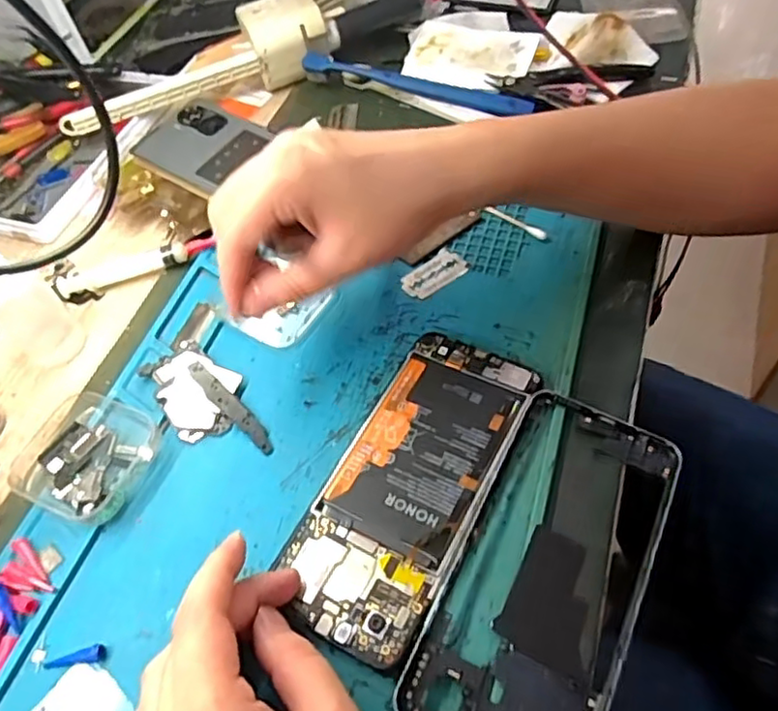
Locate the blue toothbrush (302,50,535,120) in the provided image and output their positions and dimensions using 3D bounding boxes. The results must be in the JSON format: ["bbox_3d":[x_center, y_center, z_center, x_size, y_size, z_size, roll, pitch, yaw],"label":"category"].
[{"bbox_3d":[0.020,-0.211,0.490,0.185,0.012,0.019,18,59,19],"label":"blue toothbrush"}]

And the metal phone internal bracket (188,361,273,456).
[{"bbox_3d":[-0.087,0.028,0.350,0.070,0.008,0.011,36,67,27],"label":"metal phone internal bracket"}]

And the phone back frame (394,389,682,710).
[{"bbox_3d":[0.072,0.094,0.284,0.077,0.011,0.168,21,60,20],"label":"phone back frame"}]

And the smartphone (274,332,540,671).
[{"bbox_3d":[0.011,0.059,0.312,0.070,0.007,0.163,21,61,18],"label":"smartphone"}]

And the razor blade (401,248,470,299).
[{"bbox_3d":[0.028,-0.051,0.394,0.041,0.004,0.023,-36,58,-17],"label":"razor blade"}]

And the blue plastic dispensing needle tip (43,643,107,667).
[{"bbox_3d":[-0.141,0.135,0.285,0.027,0.004,0.007,-12,56,-3],"label":"blue plastic dispensing needle tip"}]

